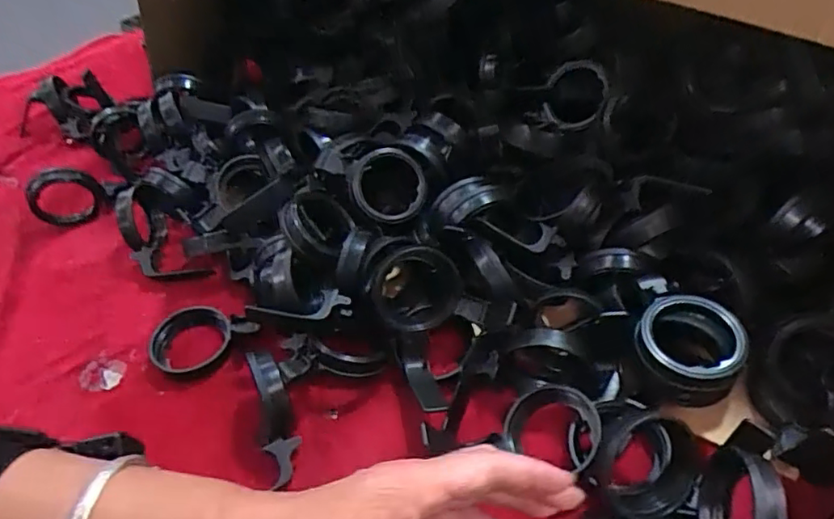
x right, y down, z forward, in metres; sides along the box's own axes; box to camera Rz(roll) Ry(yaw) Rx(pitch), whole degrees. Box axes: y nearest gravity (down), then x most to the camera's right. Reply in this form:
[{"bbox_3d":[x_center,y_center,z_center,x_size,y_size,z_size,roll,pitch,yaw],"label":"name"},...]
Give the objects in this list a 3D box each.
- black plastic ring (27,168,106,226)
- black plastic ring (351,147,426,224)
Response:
[{"bbox_3d":[-0.404,-0.071,0.677,0.077,0.067,0.016,-22,29,-10],"label":"black plastic ring"},{"bbox_3d":[-0.026,-0.068,0.542,0.067,0.022,0.069,1,81,-7],"label":"black plastic ring"}]

